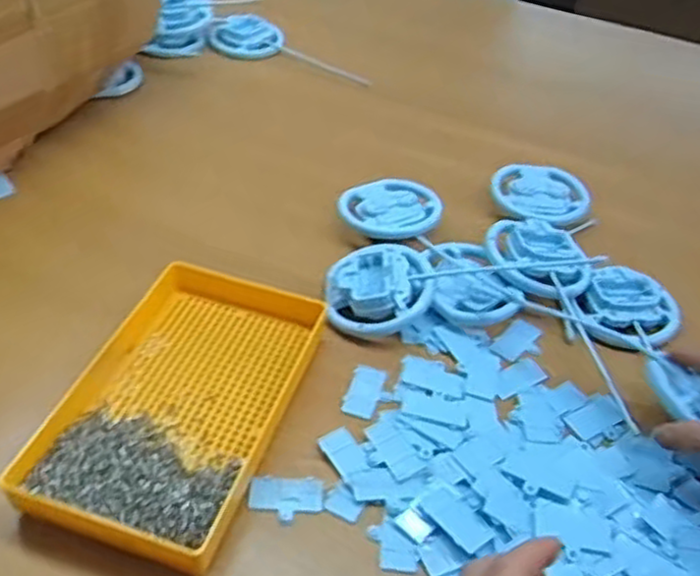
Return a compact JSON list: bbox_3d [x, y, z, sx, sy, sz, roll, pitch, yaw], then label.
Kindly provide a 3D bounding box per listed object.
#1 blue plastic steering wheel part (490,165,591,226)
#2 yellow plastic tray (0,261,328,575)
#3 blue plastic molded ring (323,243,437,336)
[{"bbox_3d":[0.206,-0.101,0.802,0.101,0.015,0.089,-1,44,-8],"label":"blue plastic steering wheel part"},{"bbox_3d":[-0.129,0.080,0.571,0.162,0.033,0.263,15,44,8],"label":"yellow plastic tray"},{"bbox_3d":[0.027,0.003,0.666,0.095,0.035,0.094,3,44,-3],"label":"blue plastic molded ring"}]

